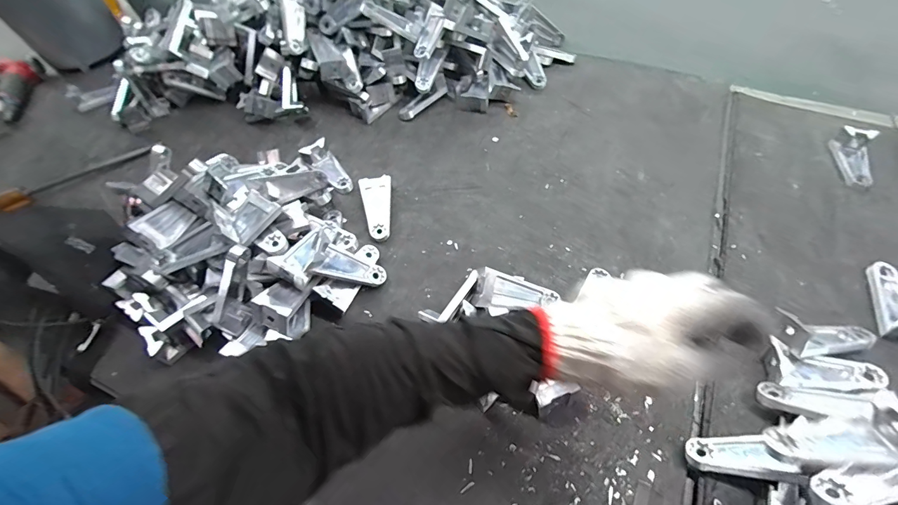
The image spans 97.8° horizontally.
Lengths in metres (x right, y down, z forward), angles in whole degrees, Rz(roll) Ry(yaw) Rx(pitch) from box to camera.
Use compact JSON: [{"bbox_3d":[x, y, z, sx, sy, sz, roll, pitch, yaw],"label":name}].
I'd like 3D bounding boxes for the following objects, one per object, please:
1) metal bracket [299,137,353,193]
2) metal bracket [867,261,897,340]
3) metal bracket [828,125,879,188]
[{"bbox_3d":[-0.179,-0.126,0.592,0.046,0.038,0.097,-38,63,-20],"label":"metal bracket"},{"bbox_3d":[0.499,0.049,0.428,0.053,0.029,0.097,11,58,10],"label":"metal bracket"},{"bbox_3d":[0.572,-0.134,0.548,0.044,0.029,0.088,20,60,15],"label":"metal bracket"}]

